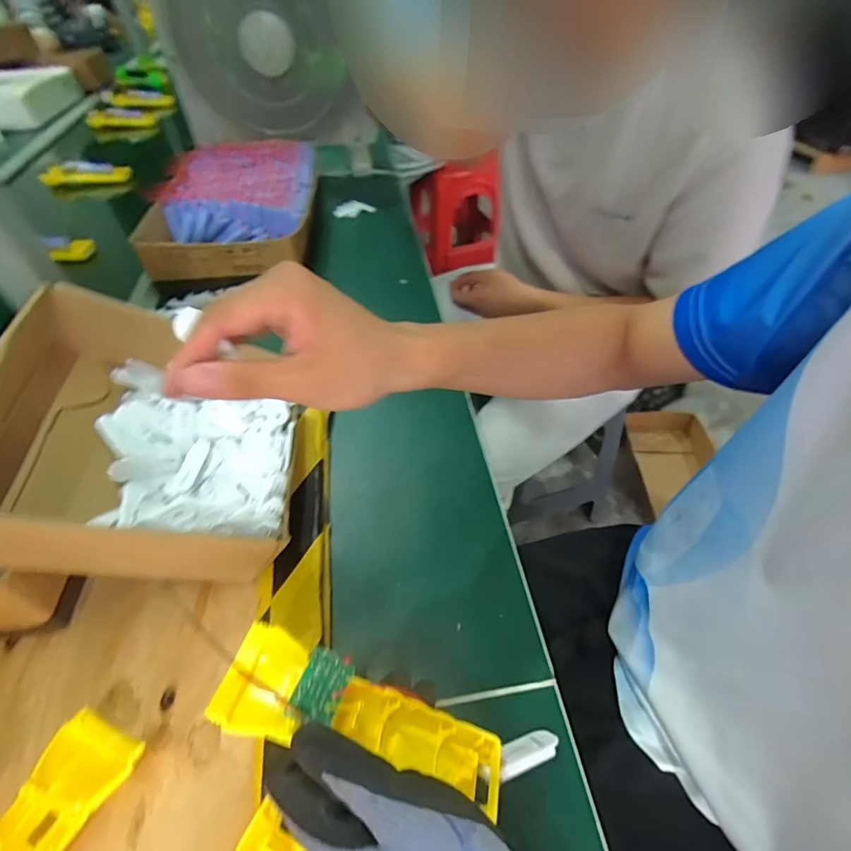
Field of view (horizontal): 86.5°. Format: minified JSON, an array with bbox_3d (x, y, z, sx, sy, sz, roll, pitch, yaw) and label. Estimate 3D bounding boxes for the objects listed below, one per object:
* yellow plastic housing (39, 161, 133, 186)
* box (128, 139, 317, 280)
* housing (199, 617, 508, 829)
[{"bbox_3d":[-0.707,-0.517,0.950,0.186,0.057,0.030,0,48,-3],"label":"yellow plastic housing"},{"bbox_3d":[-0.298,-0.355,0.743,0.230,0.084,0.385,-5,48,-4],"label":"box"},{"bbox_3d":[-0.030,0.162,0.253,0.162,0.019,0.049,25,48,-9],"label":"housing"}]

